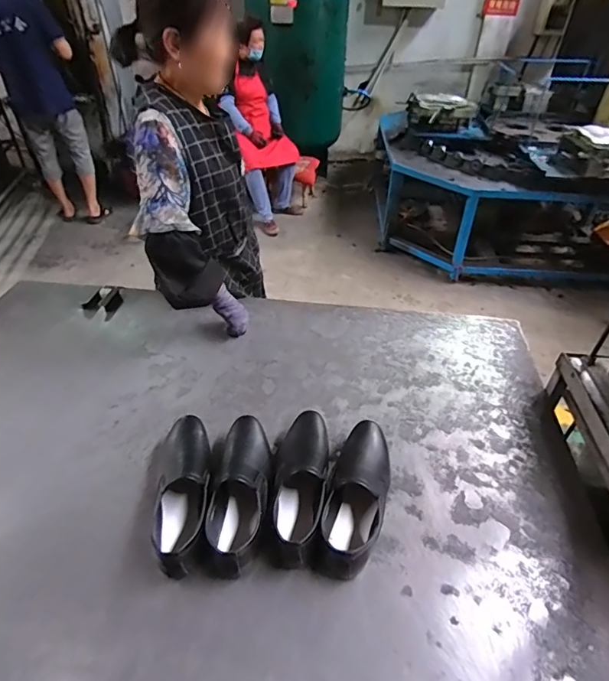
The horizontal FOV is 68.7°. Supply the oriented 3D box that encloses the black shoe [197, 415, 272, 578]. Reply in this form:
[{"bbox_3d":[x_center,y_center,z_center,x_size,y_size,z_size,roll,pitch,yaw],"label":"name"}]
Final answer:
[{"bbox_3d":[-0.110,0.250,0.777,0.100,0.072,0.290,5,41,5],"label":"black shoe"}]

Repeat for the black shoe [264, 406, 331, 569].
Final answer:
[{"bbox_3d":[-0.009,0.246,0.798,0.097,0.078,0.291,4,40,4],"label":"black shoe"}]

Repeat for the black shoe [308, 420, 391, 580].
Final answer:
[{"bbox_3d":[0.095,0.262,0.784,0.102,0.073,0.297,11,41,12],"label":"black shoe"}]

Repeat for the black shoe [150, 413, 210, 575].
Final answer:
[{"bbox_3d":[-0.210,0.253,0.775,0.094,0.077,0.290,-6,41,-8],"label":"black shoe"}]

